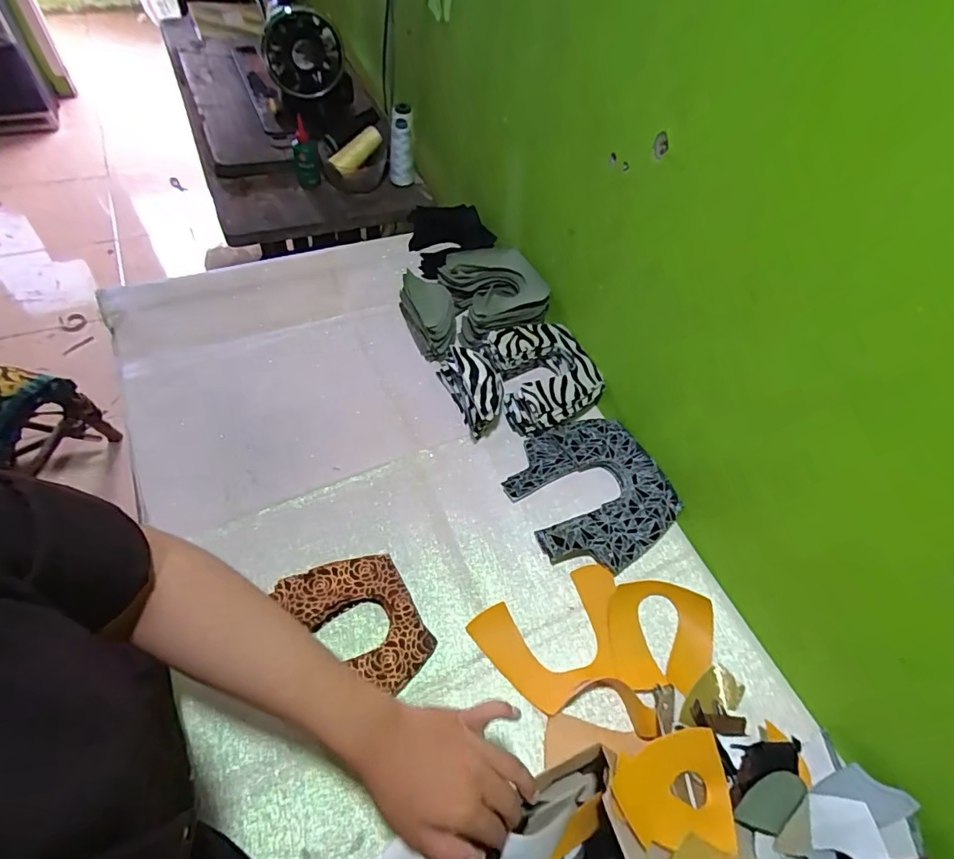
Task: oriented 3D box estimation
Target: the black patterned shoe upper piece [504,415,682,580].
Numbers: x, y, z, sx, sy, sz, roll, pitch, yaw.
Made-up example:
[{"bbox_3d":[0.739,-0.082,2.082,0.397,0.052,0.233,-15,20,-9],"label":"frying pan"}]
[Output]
[{"bbox_3d":[0.144,0.076,0.642,0.180,0.028,0.191,-22,63,-21],"label":"black patterned shoe upper piece"}]

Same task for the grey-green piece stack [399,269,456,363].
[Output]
[{"bbox_3d":[-0.067,-0.170,0.757,0.064,0.063,0.125,-15,60,-16],"label":"grey-green piece stack"}]

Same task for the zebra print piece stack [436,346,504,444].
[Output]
[{"bbox_3d":[-0.003,-0.060,0.696,0.064,0.067,0.135,-19,61,-19],"label":"zebra print piece stack"}]

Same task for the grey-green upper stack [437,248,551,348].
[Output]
[{"bbox_3d":[0.026,-0.210,0.797,0.147,0.054,0.164,-11,59,-15],"label":"grey-green upper stack"}]

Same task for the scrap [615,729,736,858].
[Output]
[{"bbox_3d":[0.171,0.308,0.426,0.118,0.021,0.085,-3,71,-29],"label":"scrap"}]

